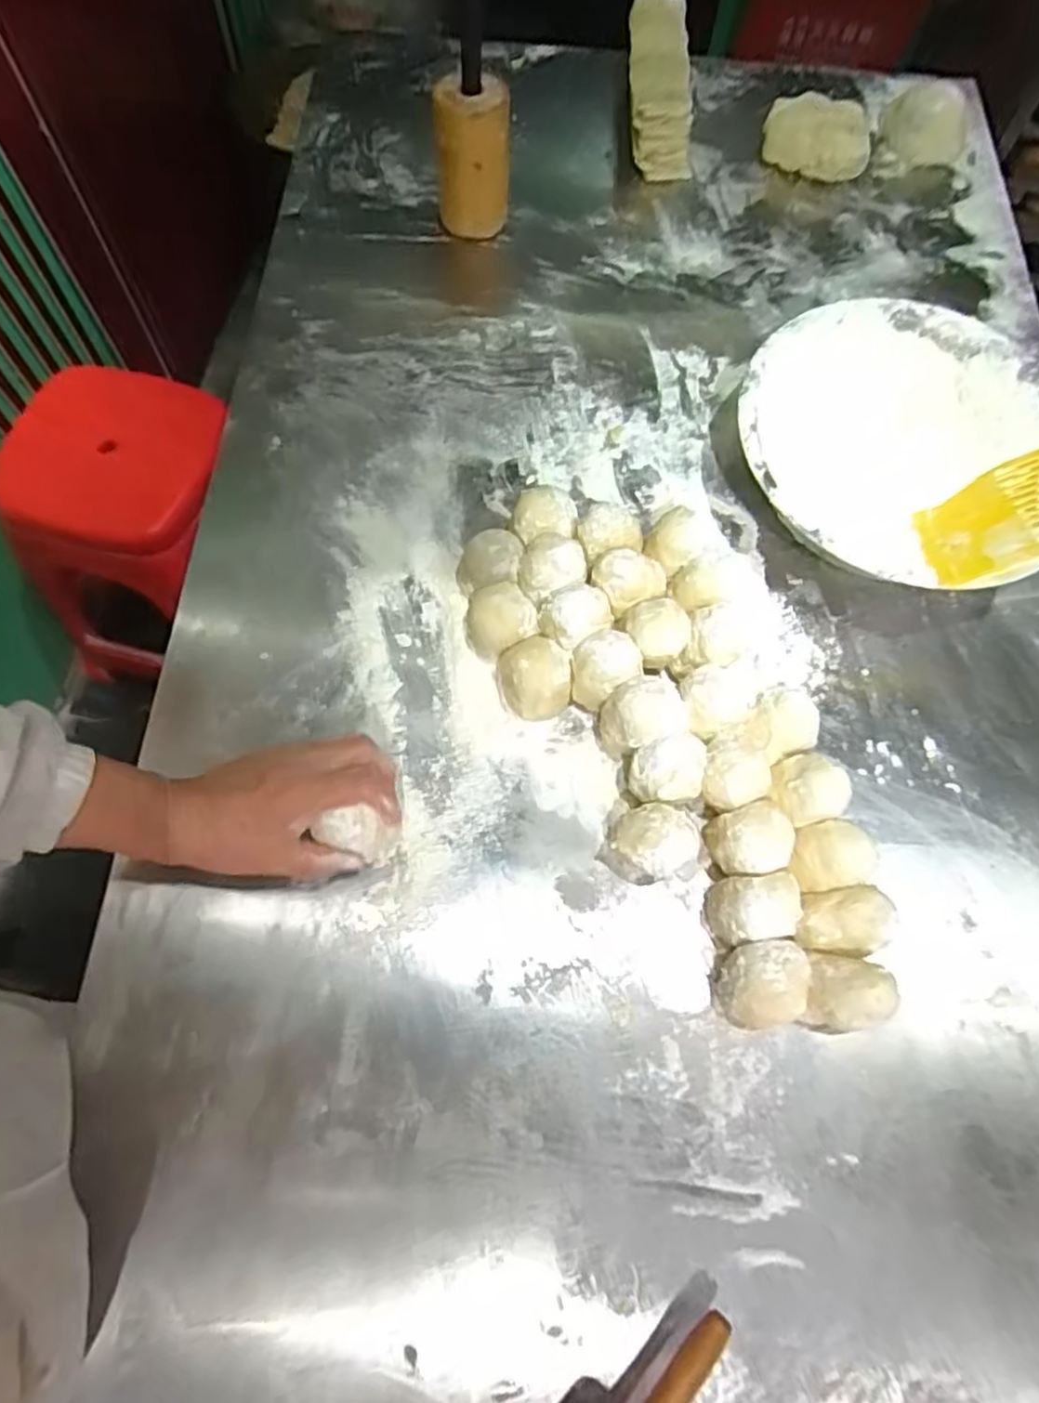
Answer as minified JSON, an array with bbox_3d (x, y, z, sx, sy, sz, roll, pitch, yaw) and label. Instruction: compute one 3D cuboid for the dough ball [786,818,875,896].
[{"bbox_3d":[0.216,0.112,0.524,0.052,0.052,0.046,-9,69,-6],"label":"dough ball"}]

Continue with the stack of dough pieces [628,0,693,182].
[{"bbox_3d":[0.156,-0.697,0.830,0.069,0.067,0.217,3,69,-2],"label":"stack of dough pieces"}]

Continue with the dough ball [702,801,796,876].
[{"bbox_3d":[0.163,0.099,0.516,0.054,0.047,0.047,-12,70,-7],"label":"dough ball"}]

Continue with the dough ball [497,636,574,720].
[{"bbox_3d":[0.012,-0.017,0.561,0.052,0.054,0.055,1,69,-2],"label":"dough ball"}]

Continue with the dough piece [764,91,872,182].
[{"bbox_3d":[0.327,-0.623,0.810,0.116,0.061,0.068,34,71,10],"label":"dough piece"}]

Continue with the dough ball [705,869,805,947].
[{"bbox_3d":[0.160,0.143,0.505,0.060,0.057,0.041,-8,69,-6],"label":"dough ball"}]

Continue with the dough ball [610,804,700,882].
[{"bbox_3d":[0.094,0.100,0.517,0.059,0.061,0.046,-10,69,-7],"label":"dough ball"}]

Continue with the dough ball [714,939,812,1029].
[{"bbox_3d":[0.162,0.186,0.485,0.054,0.063,0.050,1,69,-2],"label":"dough ball"}]

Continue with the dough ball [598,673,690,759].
[{"bbox_3d":[0.092,0.015,0.548,0.055,0.062,0.053,1,69,-2],"label":"dough ball"}]

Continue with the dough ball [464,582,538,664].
[{"bbox_3d":[-0.015,-0.059,0.579,0.053,0.050,0.054,1,69,-2],"label":"dough ball"}]

